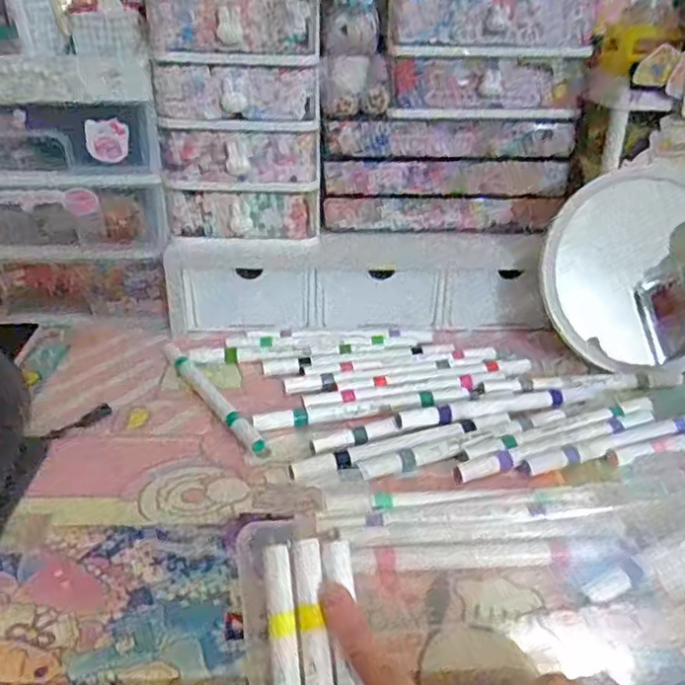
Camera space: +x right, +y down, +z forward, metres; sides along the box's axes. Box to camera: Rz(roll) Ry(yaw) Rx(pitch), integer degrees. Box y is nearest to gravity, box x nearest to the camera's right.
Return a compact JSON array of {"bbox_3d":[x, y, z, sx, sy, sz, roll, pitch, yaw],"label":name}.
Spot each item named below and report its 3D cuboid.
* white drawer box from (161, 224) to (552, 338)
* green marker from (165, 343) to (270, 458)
[{"bbox_3d":[0.013,-0.059,0.599,0.335,0.066,0.086,-4,30,-7],"label":"white drawer box"},{"bbox_3d":[-0.102,0.033,0.501,0.013,0.011,0.175,-16,33,-30],"label":"green marker"}]

